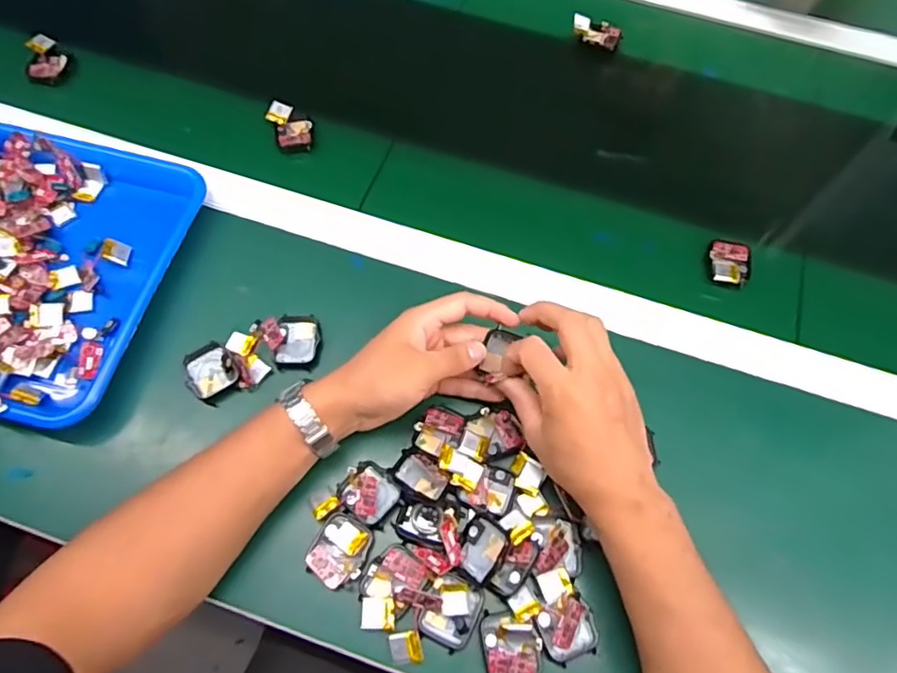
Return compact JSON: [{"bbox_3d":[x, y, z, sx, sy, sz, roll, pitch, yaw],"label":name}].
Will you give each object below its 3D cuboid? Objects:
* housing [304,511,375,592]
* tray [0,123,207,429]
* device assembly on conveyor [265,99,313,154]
[{"bbox_3d":[-0.077,0.151,0.412,0.039,0.006,0.046,22,66,8],"label":"housing"},{"bbox_3d":[-0.392,-0.077,0.480,0.320,0.041,0.243,15,65,5],"label":"tray"},{"bbox_3d":[-0.157,-0.210,0.582,0.037,0.017,0.057,-27,69,-14],"label":"device assembly on conveyor"}]

